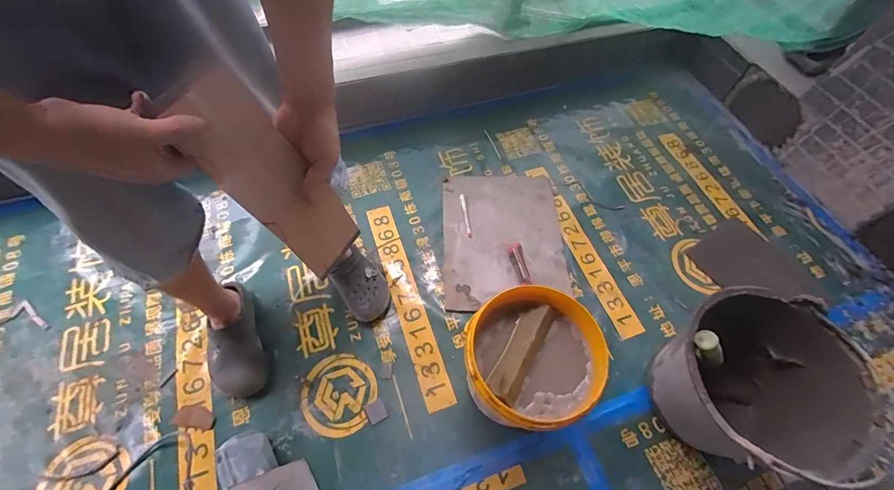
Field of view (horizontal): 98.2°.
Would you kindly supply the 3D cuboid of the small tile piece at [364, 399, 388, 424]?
[{"bbox_3d":[-0.153,0.359,0.833,0.038,0.004,0.042,-28,66,-18],"label":"small tile piece"}]

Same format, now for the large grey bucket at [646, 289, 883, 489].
[{"bbox_3d":[0.571,0.281,0.752,0.311,0.241,0.275,-32,67,-20],"label":"large grey bucket"}]

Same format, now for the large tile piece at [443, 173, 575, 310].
[{"bbox_3d":[0.152,-0.026,1.051,0.323,0.013,0.398,0,60,-4],"label":"large tile piece"}]

